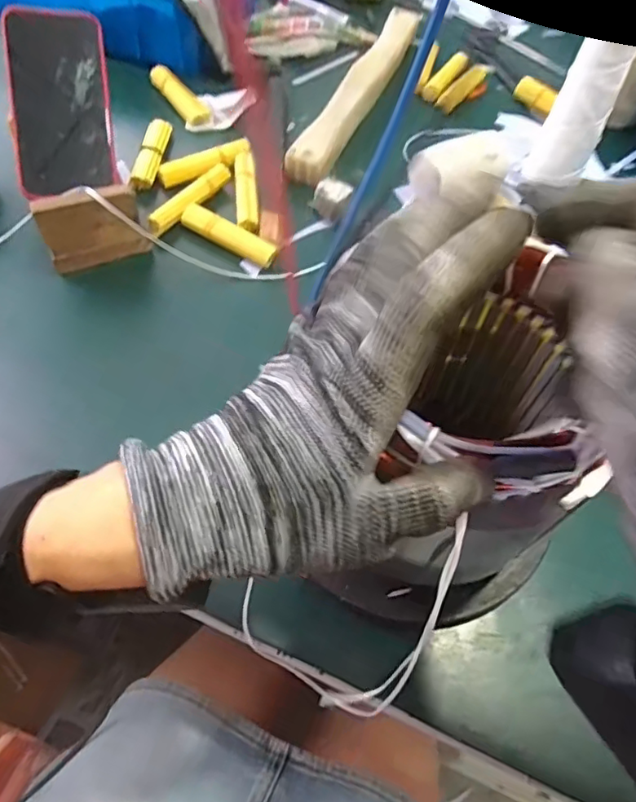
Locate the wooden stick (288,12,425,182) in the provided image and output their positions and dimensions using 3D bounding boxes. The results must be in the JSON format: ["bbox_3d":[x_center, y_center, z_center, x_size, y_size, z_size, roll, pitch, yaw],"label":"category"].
[{"bbox_3d":[0.052,-0.363,0.630,0.042,0.026,0.342,21,59,9],"label":"wooden stick"}]

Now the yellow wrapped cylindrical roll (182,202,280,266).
[{"bbox_3d":[-0.083,-0.154,0.518,0.090,0.017,0.020,26,58,-10],"label":"yellow wrapped cylindrical roll"}]

